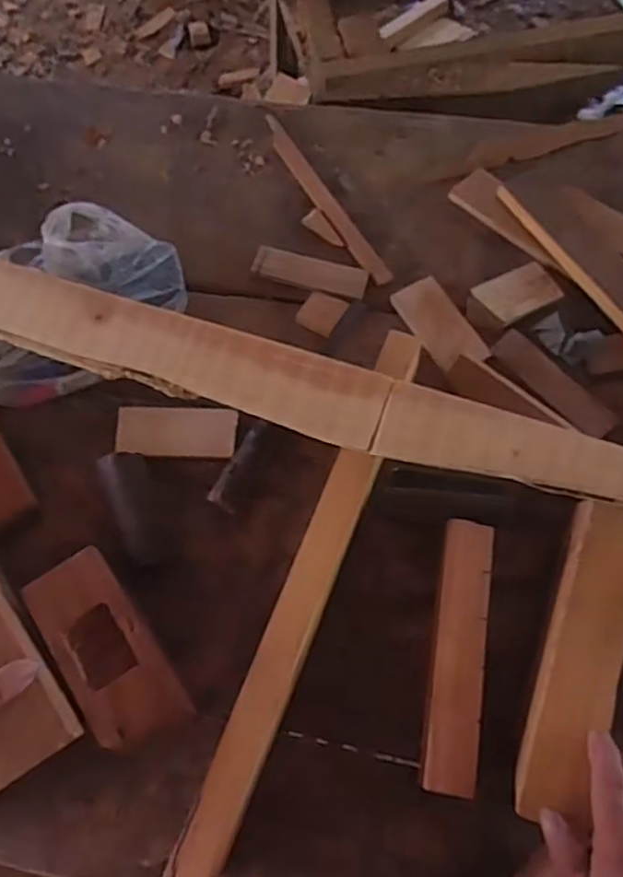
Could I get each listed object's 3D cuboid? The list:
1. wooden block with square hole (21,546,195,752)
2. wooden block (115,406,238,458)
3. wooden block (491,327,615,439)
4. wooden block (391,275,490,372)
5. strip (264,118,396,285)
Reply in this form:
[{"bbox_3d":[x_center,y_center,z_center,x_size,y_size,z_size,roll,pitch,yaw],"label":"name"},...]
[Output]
[{"bbox_3d":[-0.156,0.159,0.523,0.067,0.031,0.149,-31,67,-12],"label":"wooden block with square hole"},{"bbox_3d":[-0.122,-0.006,0.624,0.106,0.012,0.048,-1,61,1],"label":"wooden block"},{"bbox_3d":[0.219,-0.050,0.629,0.032,0.016,0.125,-38,67,-18],"label":"wooden block"},{"bbox_3d":[0.120,-0.108,0.654,0.047,0.012,0.106,-24,63,-11],"label":"wooden block"},{"bbox_3d":[0.012,-0.260,0.739,0.024,0.008,0.263,-24,63,-11],"label":"strip"}]

